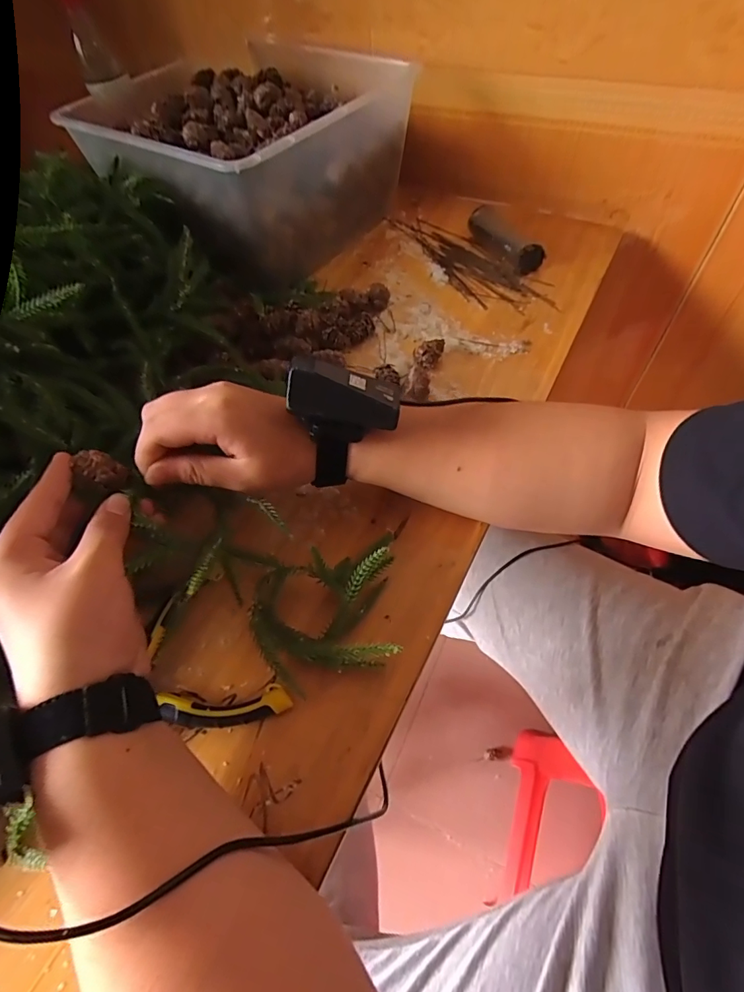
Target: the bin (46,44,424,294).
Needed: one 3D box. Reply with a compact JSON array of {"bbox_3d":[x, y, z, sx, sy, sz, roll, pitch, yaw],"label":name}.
[{"bbox_3d":[-0.155,-0.417,0.565,0.322,0.136,0.315,25,62,19],"label":"bin"}]

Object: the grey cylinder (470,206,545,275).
[{"bbox_3d":[0.151,-0.300,0.541,0.032,0.026,0.111,-25,59,-12],"label":"grey cylinder"}]

